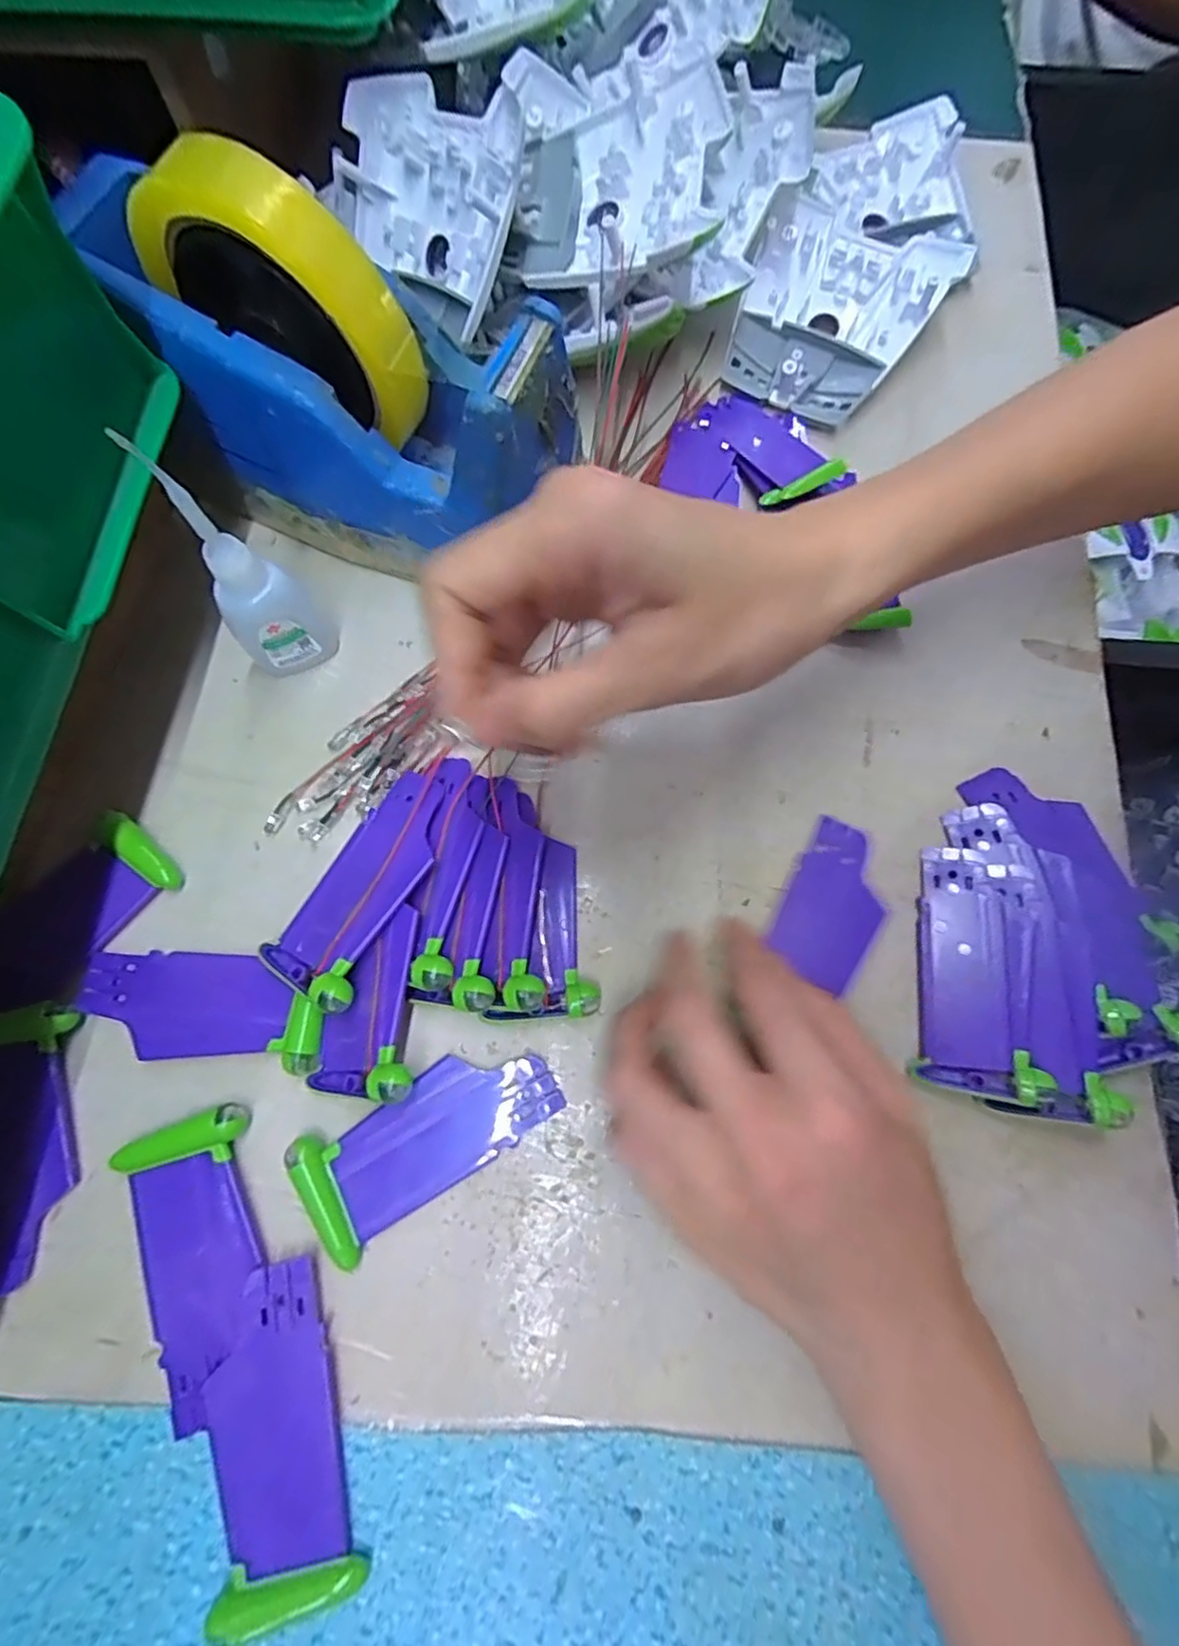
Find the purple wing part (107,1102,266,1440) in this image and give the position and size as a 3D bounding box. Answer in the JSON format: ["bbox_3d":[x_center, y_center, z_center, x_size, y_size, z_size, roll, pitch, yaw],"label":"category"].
[{"bbox_3d":[-0.128,0.144,0.213,0.041,0.007,0.087,-21,75,-7],"label":"purple wing part"}]

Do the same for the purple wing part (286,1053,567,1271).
[{"bbox_3d":[-0.057,0.109,0.226,0.089,0.009,0.040,-33,77,-10],"label":"purple wing part"}]

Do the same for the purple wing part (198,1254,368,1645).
[{"bbox_3d":[-0.099,0.191,0.199,0.039,0.009,0.089,-16,75,-6],"label":"purple wing part"}]

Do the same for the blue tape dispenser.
[{"bbox_3d":[-0.101,-0.171,0.250,0.186,0.118,0.073,17,74,4],"label":"blue tape dispenser"}]

